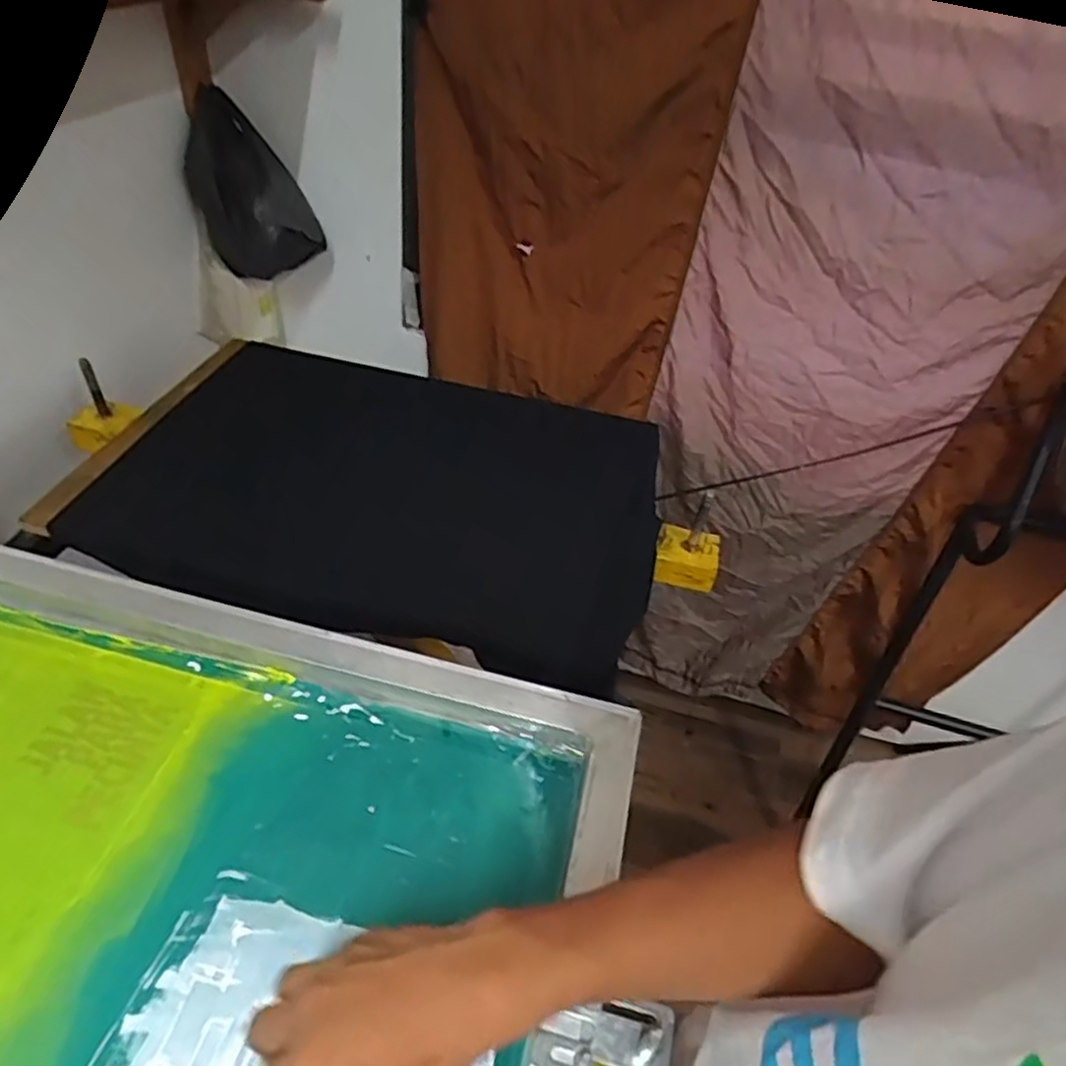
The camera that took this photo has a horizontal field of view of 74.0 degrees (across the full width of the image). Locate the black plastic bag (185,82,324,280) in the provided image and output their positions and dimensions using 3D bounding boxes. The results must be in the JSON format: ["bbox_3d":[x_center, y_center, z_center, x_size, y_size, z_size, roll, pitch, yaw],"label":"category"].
[{"bbox_3d":[-0.410,-0.494,1.035,0.164,0.222,0.137,-20,54,-12],"label":"black plastic bag"}]

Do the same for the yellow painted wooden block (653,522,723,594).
[{"bbox_3d":[0.175,0.027,0.802,0.067,0.037,0.061,9,53,10],"label":"yellow painted wooden block"}]

